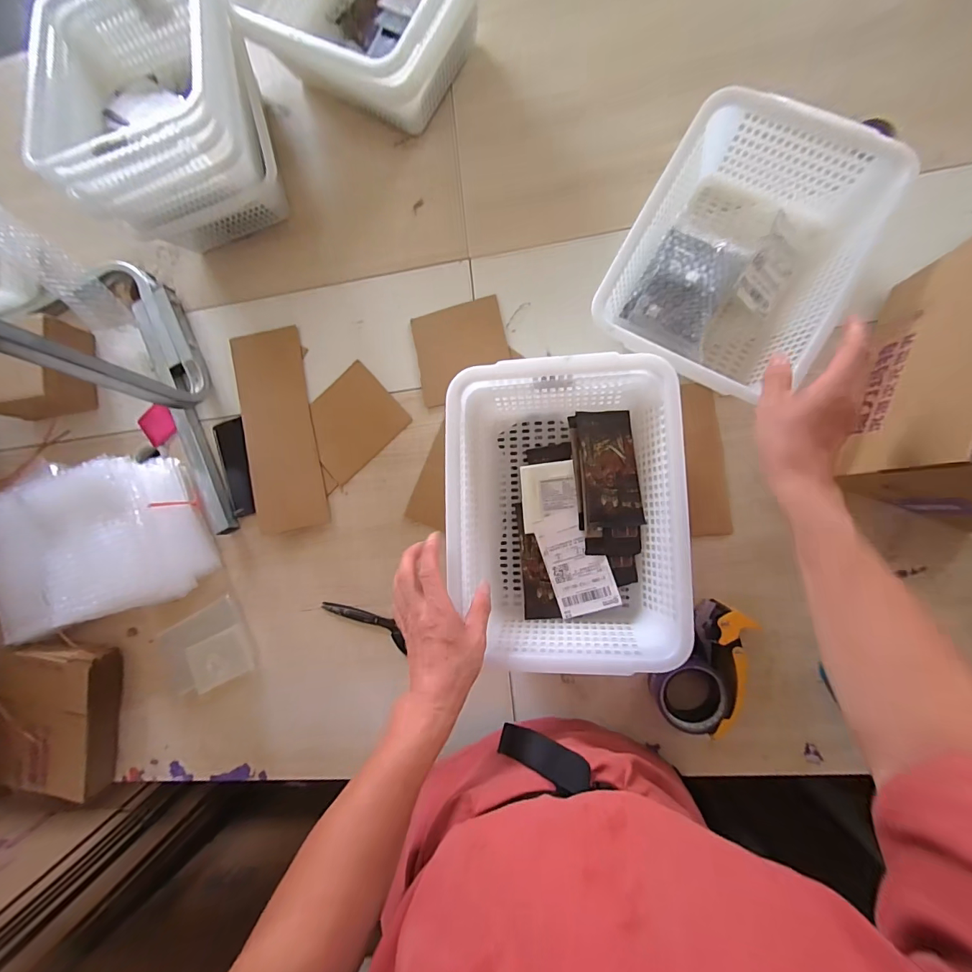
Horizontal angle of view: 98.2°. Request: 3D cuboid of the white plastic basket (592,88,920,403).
[{"bbox_3d":[0.329,-0.301,0.564,0.258,0.106,0.353,30,91,10],"label":"white plastic basket"}]

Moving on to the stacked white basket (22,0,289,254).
[{"bbox_3d":[-0.484,-0.580,0.657,0.277,0.215,0.349,-17,85,7],"label":"stacked white basket"}]

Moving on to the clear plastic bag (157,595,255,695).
[{"bbox_3d":[-0.466,0.274,0.694,0.161,0.020,0.121,-29,82,6],"label":"clear plastic bag"}]

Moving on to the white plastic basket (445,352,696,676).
[{"bbox_3d":[0.091,0.030,0.520,0.262,0.116,0.348,-2,86,9],"label":"white plastic basket"}]

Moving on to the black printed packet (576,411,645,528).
[{"bbox_3d":[0.158,-0.024,0.536,0.071,0.011,0.149,-2,76,-9],"label":"black printed packet"}]

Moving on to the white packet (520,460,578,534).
[{"bbox_3d":[0.083,0.012,0.556,0.072,0.012,0.091,-10,70,21],"label":"white packet"}]

